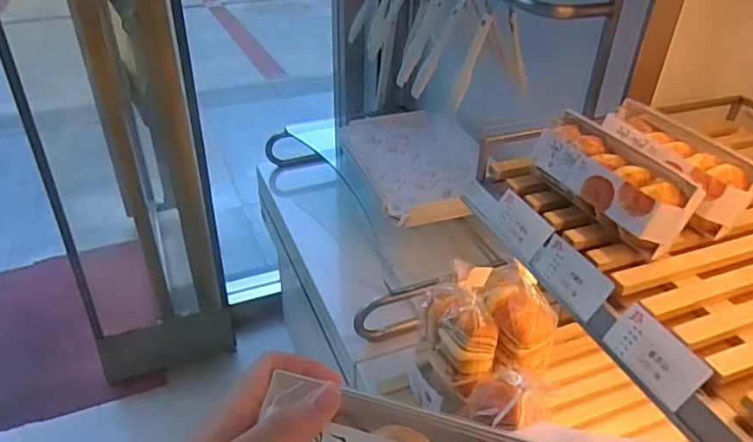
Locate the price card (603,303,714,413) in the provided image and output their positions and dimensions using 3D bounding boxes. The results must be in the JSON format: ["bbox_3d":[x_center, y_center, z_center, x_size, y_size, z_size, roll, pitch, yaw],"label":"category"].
[{"bbox_3d":[0.246,0.118,0.505,0.004,0.050,0.089,21,22,-33],"label":"price card"}]

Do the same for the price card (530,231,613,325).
[{"bbox_3d":[0.201,0.057,0.593,0.004,0.049,0.093,14,25,-37],"label":"price card"}]

